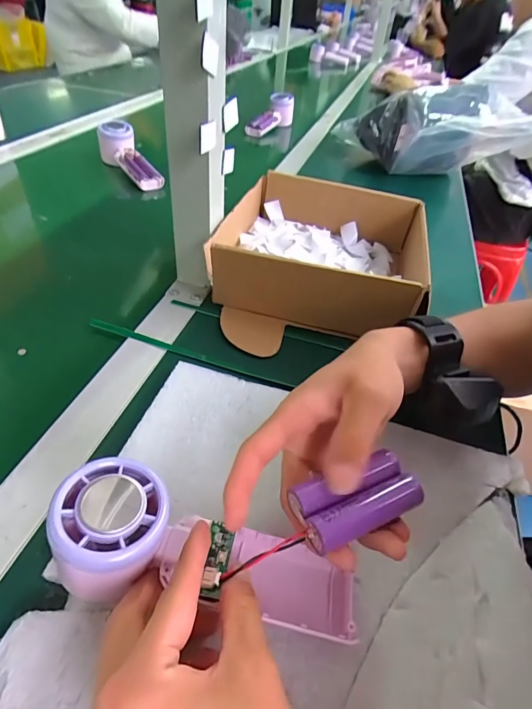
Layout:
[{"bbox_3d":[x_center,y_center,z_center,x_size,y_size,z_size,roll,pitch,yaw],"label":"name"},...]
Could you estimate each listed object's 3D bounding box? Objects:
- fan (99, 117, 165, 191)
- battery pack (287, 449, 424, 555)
[{"bbox_3d":[-0.219,-0.316,0.659,0.047,0.049,0.167,-26,66,-30],"label":"fan"},{"bbox_3d":[0.049,0.075,0.213,0.070,0.014,0.034,-14,47,-23],"label":"battery pack"}]

